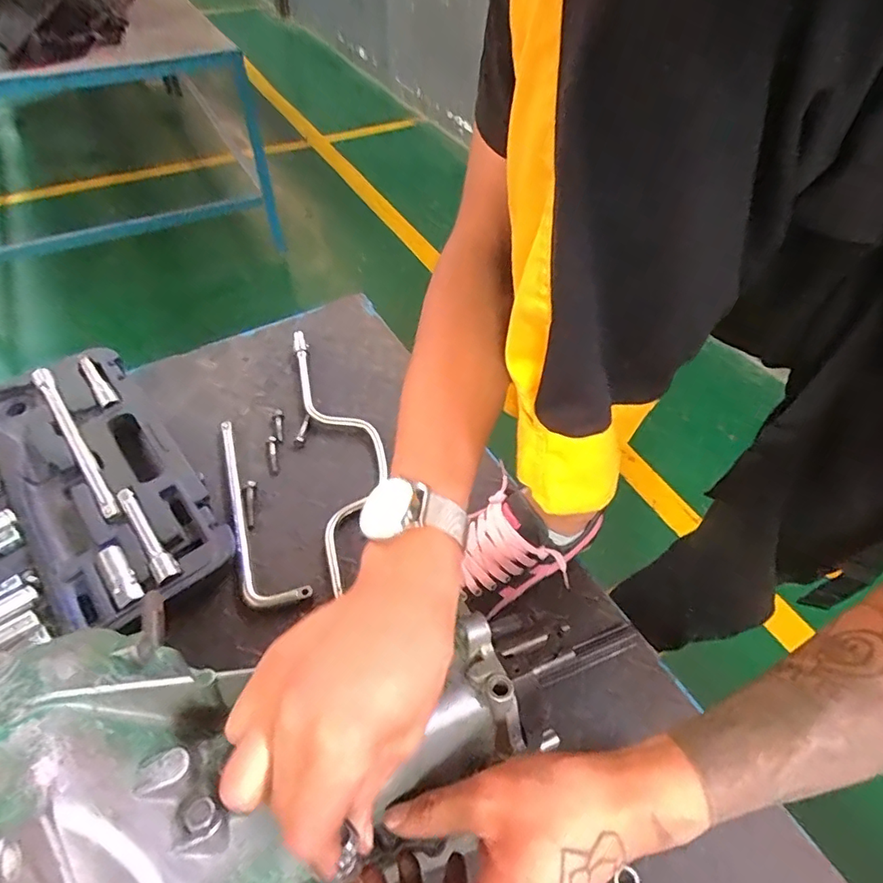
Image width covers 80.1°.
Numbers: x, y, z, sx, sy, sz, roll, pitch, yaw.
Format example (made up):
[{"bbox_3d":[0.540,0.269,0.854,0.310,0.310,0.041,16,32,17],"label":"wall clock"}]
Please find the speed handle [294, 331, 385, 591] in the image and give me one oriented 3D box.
[{"bbox_3d":[-0.118,-0.008,0.635,0.083,0.020,0.370,-11,51,-11],"label":"speed handle"}]

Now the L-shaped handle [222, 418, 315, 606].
[{"bbox_3d":[-0.210,0.073,0.570,0.057,0.016,0.239,-21,54,-19],"label":"L-shaped handle"}]

